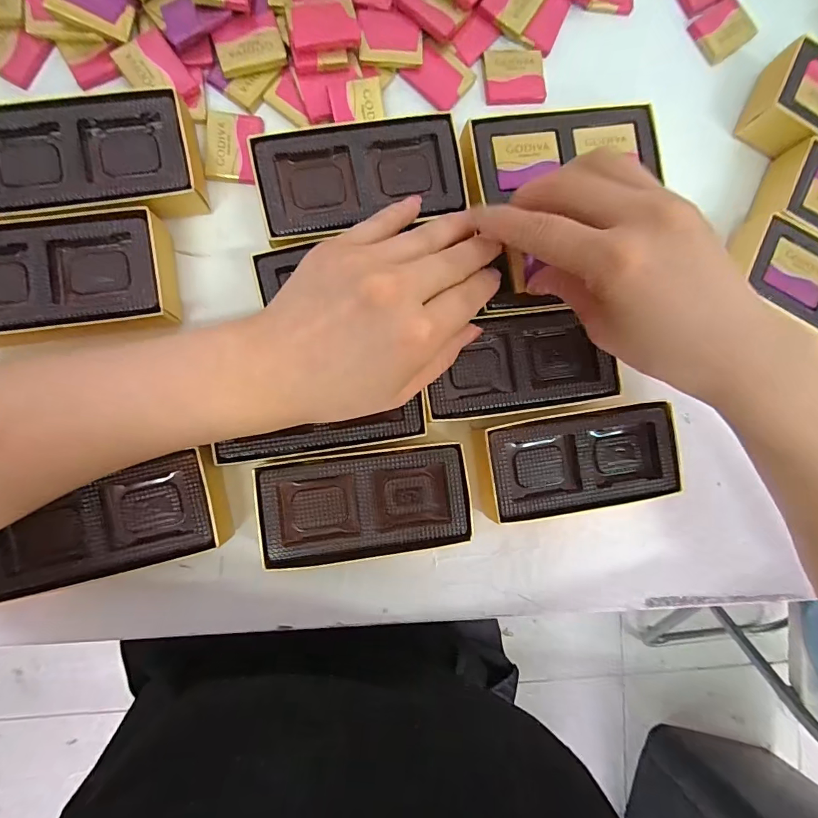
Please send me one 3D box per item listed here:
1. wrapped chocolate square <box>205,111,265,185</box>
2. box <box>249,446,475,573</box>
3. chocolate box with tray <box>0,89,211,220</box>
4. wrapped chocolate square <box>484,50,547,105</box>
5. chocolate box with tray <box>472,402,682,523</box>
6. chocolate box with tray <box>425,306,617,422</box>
[{"bbox_3d":[-0.104,-0.156,0.267,0.030,0.008,0.041,3,88,-4],"label":"wrapped chocolate square"},{"bbox_3d":[-0.022,0.054,0.256,0.117,0.031,0.060,-7,89,-4],"label":"box"},{"bbox_3d":[-0.171,-0.133,0.240,0.111,0.027,0.060,-6,89,-4],"label":"chocolate box with tray"},{"bbox_3d":[0.068,-0.213,0.288,0.040,0.005,0.033,-6,89,-4],"label":"wrapped chocolate square"},{"bbox_3d":[0.099,0.031,0.272,0.116,0.033,0.058,-8,89,-4],"label":"chocolate box with tray"},{"bbox_3d":[0.064,-0.027,0.265,0.109,0.022,0.056,-7,89,-4],"label":"chocolate box with tray"}]

